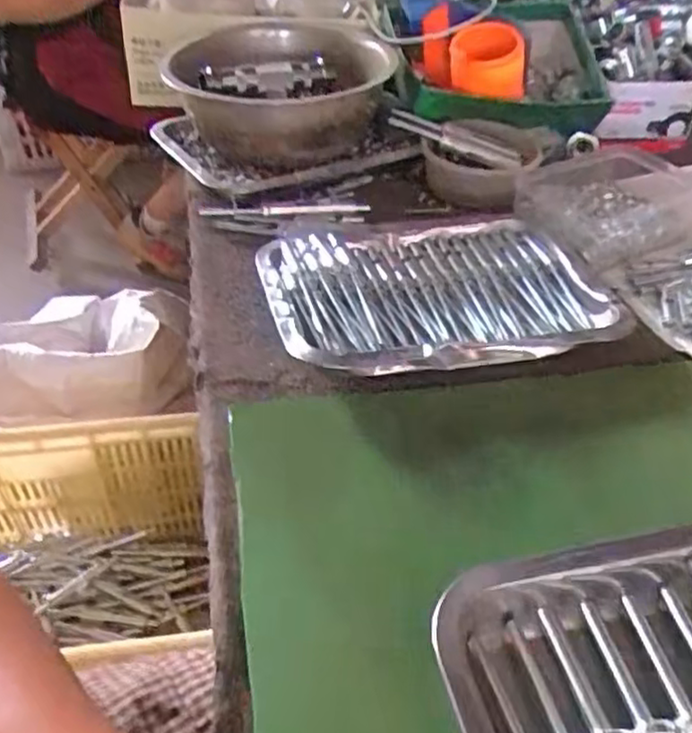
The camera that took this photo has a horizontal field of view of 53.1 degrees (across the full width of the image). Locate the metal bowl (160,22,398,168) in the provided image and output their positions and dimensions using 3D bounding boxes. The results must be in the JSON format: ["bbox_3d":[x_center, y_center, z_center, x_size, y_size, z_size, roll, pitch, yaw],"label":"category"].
[{"bbox_3d":[-0.056,-0.271,0.711,0.197,0.098,0.243,10,42,9],"label":"metal bowl"}]

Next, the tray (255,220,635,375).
[{"bbox_3d":[0.065,-0.062,0.536,0.248,0.032,0.177,-9,43,-12],"label":"tray"}]

